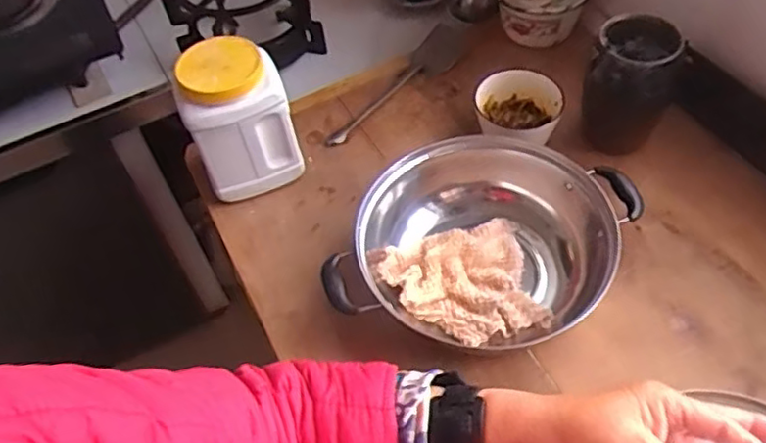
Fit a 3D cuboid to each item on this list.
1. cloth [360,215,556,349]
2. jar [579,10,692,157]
[{"bbox_3d":[0.085,0.069,0.722,0.165,0.033,0.138,-16,52,-7],"label":"cloth"},{"bbox_3d":[0.306,-0.164,0.806,0.104,0.159,0.098,22,57,21],"label":"jar"}]

